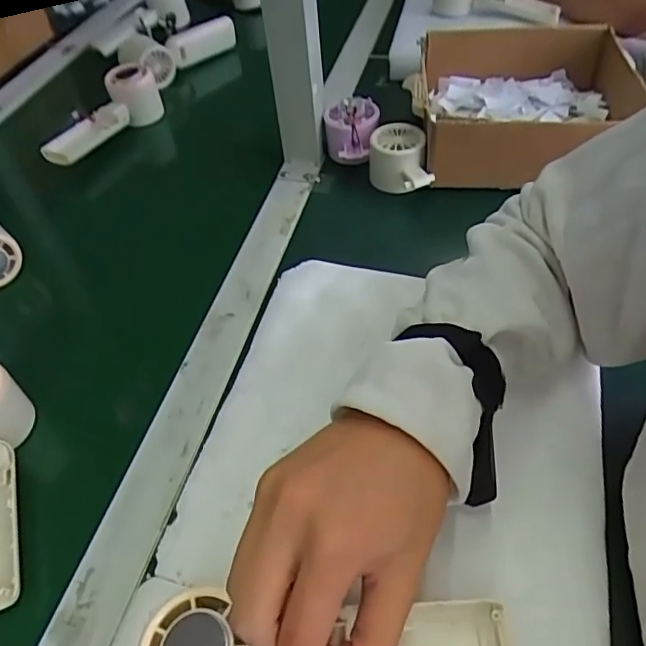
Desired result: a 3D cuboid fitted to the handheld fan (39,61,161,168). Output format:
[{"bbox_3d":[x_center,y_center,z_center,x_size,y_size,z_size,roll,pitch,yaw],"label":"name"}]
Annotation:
[{"bbox_3d":[-0.255,-0.238,0.651,0.052,0.059,0.151,28,56,24],"label":"handheld fan"}]

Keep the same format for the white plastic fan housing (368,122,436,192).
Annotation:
[{"bbox_3d":[0.075,-0.156,0.559,0.054,0.050,0.065,-16,49,-8],"label":"white plastic fan housing"}]

